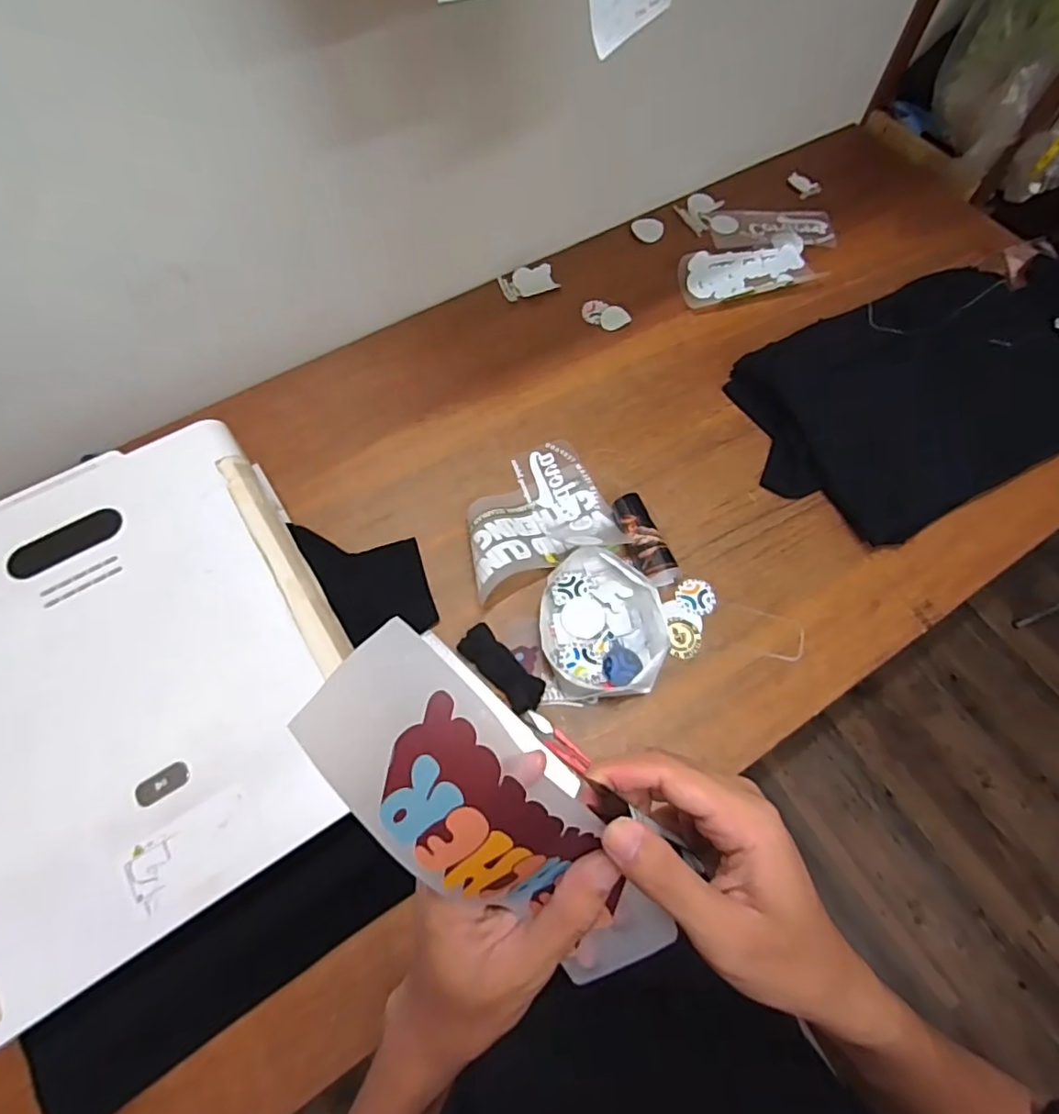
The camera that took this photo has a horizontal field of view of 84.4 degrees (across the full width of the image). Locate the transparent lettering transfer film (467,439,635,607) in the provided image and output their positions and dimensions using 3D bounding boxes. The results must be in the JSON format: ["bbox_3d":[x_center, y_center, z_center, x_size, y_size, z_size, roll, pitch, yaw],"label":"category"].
[{"bbox_3d":[0.001,-0.073,0.858,0.227,0.066,0.211,-21,68,-10],"label":"transparent lettering transfer film"}]

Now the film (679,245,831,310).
[{"bbox_3d":[0.409,-0.540,1.095,0.257,0.026,0.119,-15,67,-8],"label":"film"}]

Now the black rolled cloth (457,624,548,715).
[{"bbox_3d":[-0.036,0.147,0.767,0.125,0.029,0.051,41,72,15],"label":"black rolled cloth"}]

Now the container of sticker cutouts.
[{"bbox_3d":[0.098,0.088,0.796,0.161,0.042,0.196,-4,66,-3],"label":"container of sticker cutouts"}]

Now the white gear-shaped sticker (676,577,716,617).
[{"bbox_3d":[0.238,0.057,0.836,0.054,0.004,0.055,15,69,14],"label":"white gear-shaped sticker"}]

